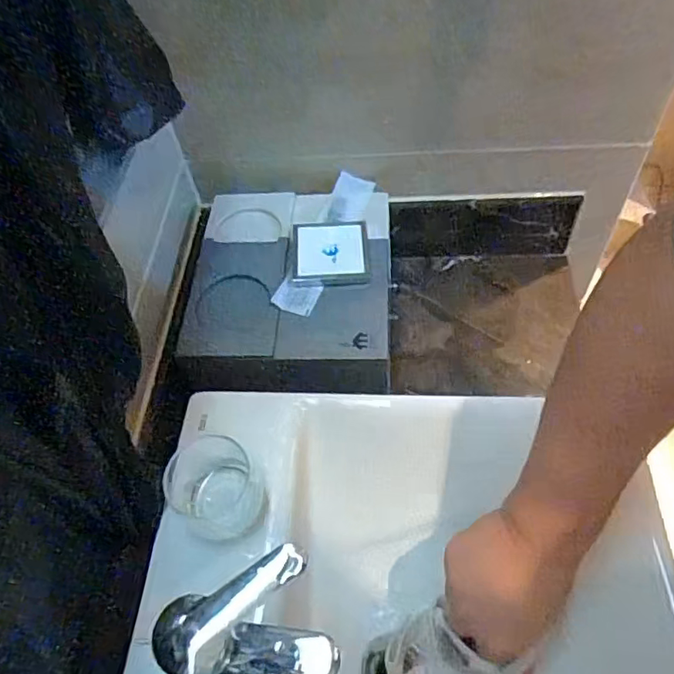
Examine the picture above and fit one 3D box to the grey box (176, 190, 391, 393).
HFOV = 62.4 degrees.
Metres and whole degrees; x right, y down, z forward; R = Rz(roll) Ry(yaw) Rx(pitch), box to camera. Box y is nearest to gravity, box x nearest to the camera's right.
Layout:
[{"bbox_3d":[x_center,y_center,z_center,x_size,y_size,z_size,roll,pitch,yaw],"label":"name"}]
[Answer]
[{"bbox_3d":[-0.052,-0.060,0.651,0.227,0.045,0.280,0,55,6],"label":"grey box"}]

